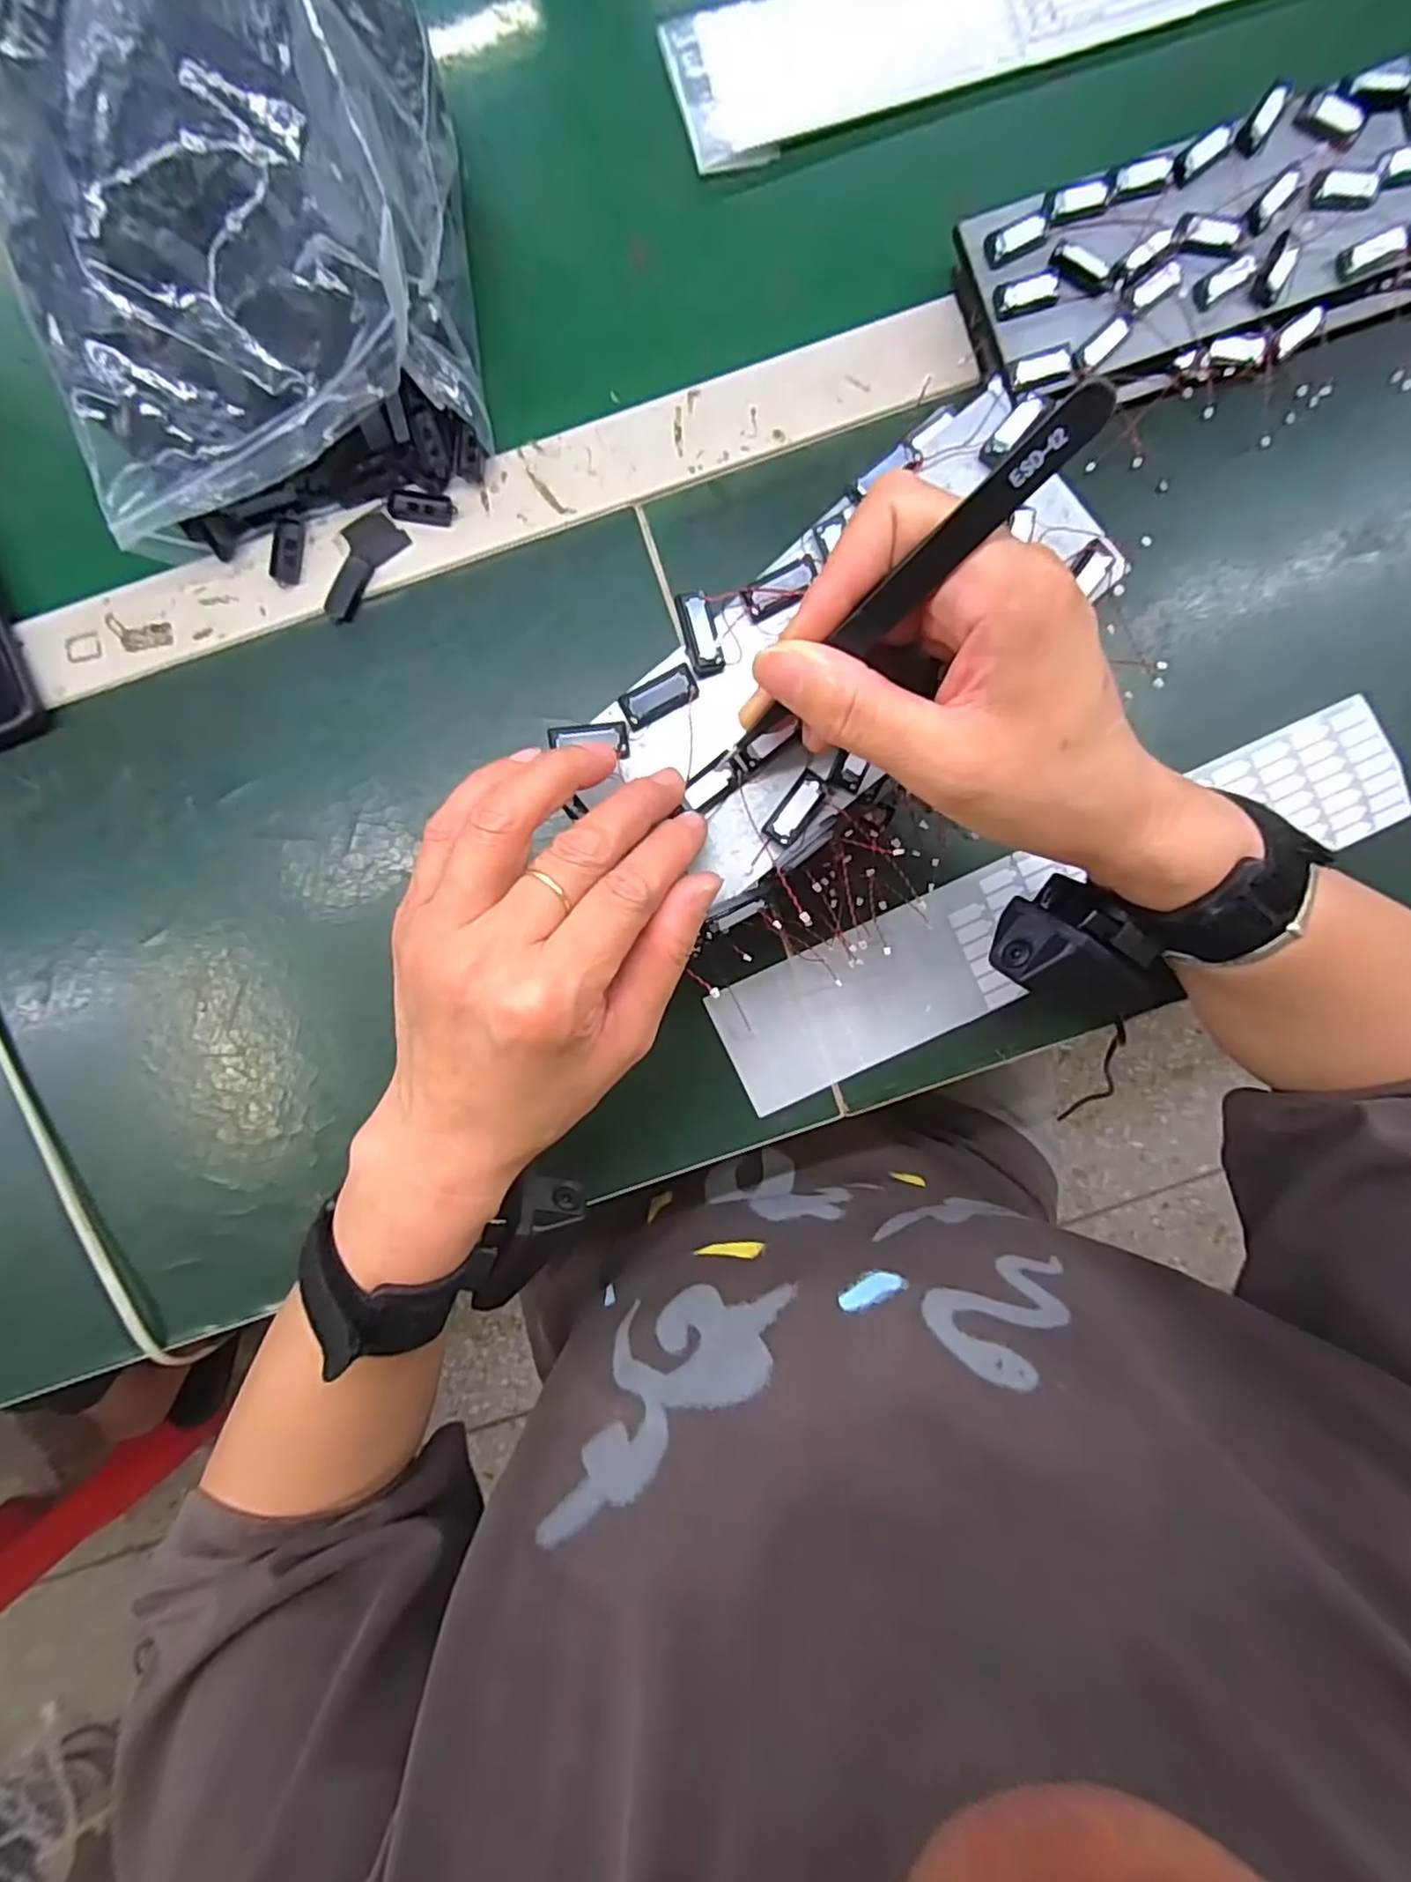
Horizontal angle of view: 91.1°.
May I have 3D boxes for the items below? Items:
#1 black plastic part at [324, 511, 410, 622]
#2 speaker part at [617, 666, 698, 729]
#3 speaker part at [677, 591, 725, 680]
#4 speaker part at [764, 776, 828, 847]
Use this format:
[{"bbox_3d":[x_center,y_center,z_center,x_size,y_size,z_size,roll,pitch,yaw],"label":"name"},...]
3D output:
[{"bbox_3d":[-0.160,-0.172,0.315,0.024,0.004,0.050,39,91,0],"label":"black plastic part"},{"bbox_3d":[-0.016,-0.085,0.241,0.028,0.005,0.011,-29,92,2],"label":"speaker part"},{"bbox_3d":[-0.002,-0.107,0.240,0.012,0.004,0.027,-14,92,1],"label":"speaker part"},{"bbox_3d":[0.032,-0.046,0.243,0.011,0.005,0.026,36,91,0],"label":"speaker part"}]

